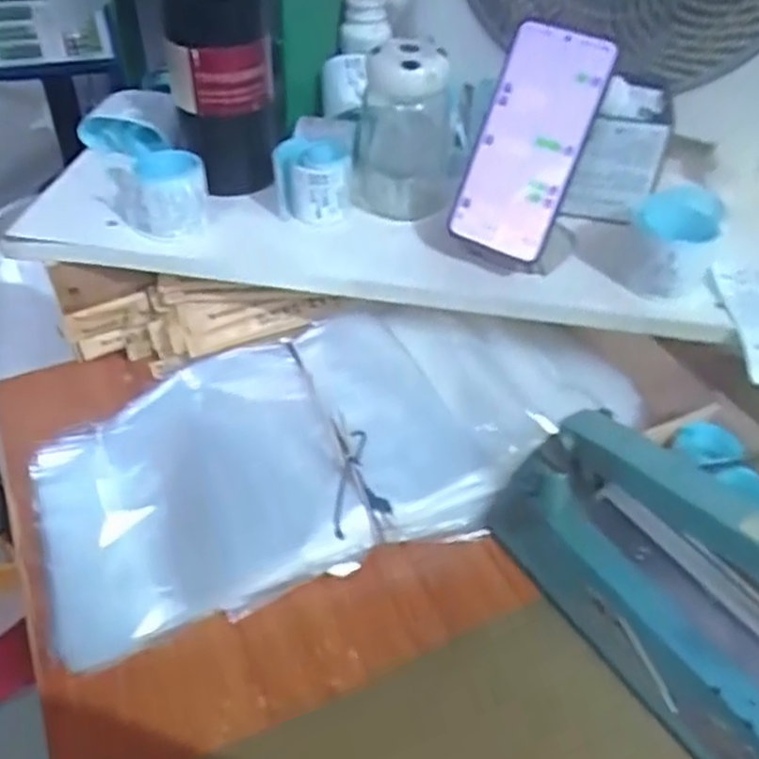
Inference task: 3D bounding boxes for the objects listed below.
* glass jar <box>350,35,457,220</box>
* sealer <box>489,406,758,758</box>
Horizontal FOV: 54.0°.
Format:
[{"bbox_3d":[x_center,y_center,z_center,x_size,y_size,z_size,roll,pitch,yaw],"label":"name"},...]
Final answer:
[{"bbox_3d":[0.028,-0.217,0.622,0.088,0.131,0.103,3,44,0],"label":"glass jar"},{"bbox_3d":[0.191,0.122,0.406,0.081,0.174,0.295,-20,49,-22],"label":"sealer"}]

